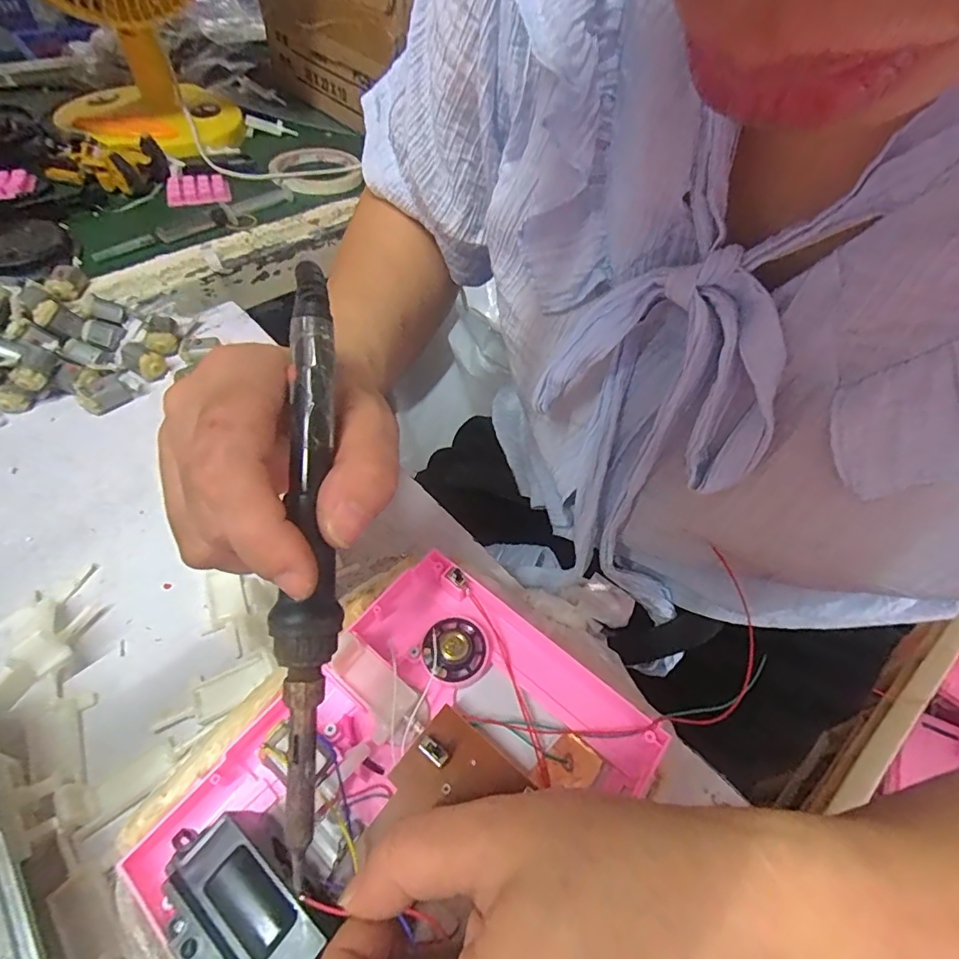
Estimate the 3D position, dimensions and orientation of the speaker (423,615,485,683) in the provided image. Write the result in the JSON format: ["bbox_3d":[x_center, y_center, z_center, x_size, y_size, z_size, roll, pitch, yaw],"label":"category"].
[{"bbox_3d":[-0.011,0.074,0.227,0.027,0.012,0.029,3,52,-4],"label":"speaker"}]

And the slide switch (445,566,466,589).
[{"bbox_3d":[-0.011,0.045,0.238,0.011,0.006,0.007,30,56,17],"label":"slide switch"}]

